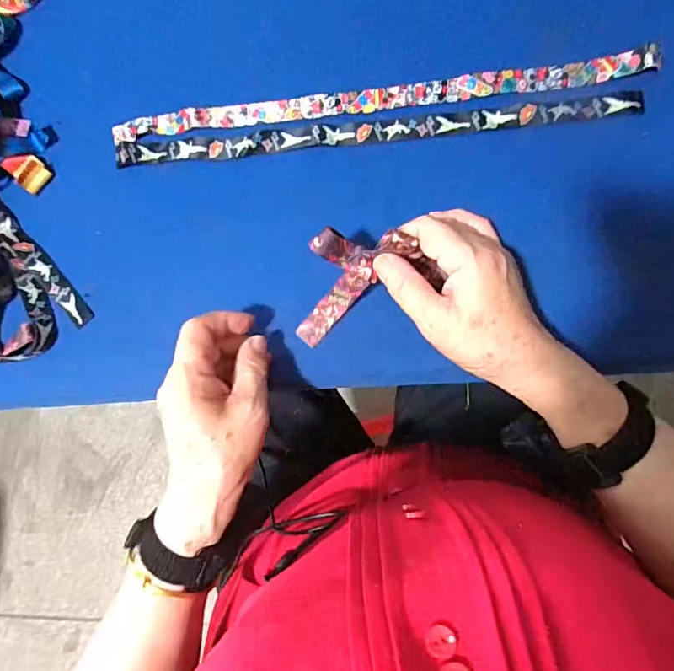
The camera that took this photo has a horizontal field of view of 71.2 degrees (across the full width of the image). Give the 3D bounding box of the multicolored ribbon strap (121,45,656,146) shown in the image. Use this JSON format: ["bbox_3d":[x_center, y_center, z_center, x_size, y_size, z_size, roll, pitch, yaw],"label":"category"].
[{"bbox_3d":[0.025,-0.195,0.390,0.438,0.011,0.024,-4,85,6],"label":"multicolored ribbon strap"}]

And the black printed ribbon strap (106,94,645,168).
[{"bbox_3d":[0.024,-0.171,0.389,0.421,0.008,0.023,-4,85,6],"label":"black printed ribbon strap"}]

